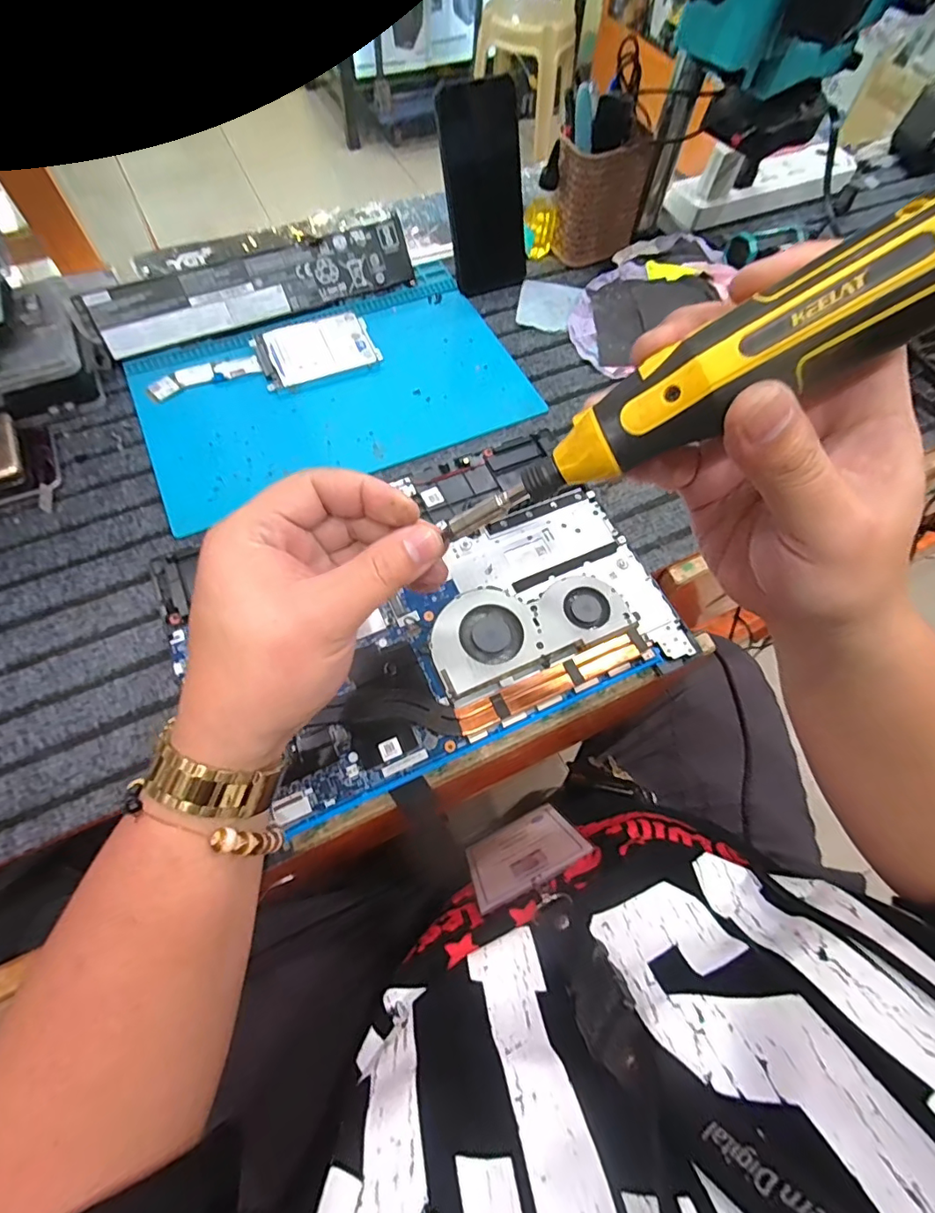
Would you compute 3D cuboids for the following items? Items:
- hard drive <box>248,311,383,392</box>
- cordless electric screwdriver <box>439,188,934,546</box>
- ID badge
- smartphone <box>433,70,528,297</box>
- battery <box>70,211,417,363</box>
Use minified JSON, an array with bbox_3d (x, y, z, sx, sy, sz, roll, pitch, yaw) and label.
[{"bbox_3d":[-0.146,-0.247,0.499,0.108,0.011,0.072,-22,66,-13],"label":"hard drive"},{"bbox_3d":[0.080,-0.075,0.183,0.210,0.029,0.030,-25,60,28],"label":"cordless electric screwdriver"},{"bbox_3d":[0.045,0.203,0.434,0.092,0.130,0.004,-25,86,-8],"label":"ID badge"},{"bbox_3d":[0.017,-0.411,0.516,0.079,0.164,0.008,-21,40,-12],"label":"smartphone"},{"bbox_3d":[-0.199,-0.311,0.504,0.304,0.059,0.013,-25,24,-13],"label":"battery"}]

